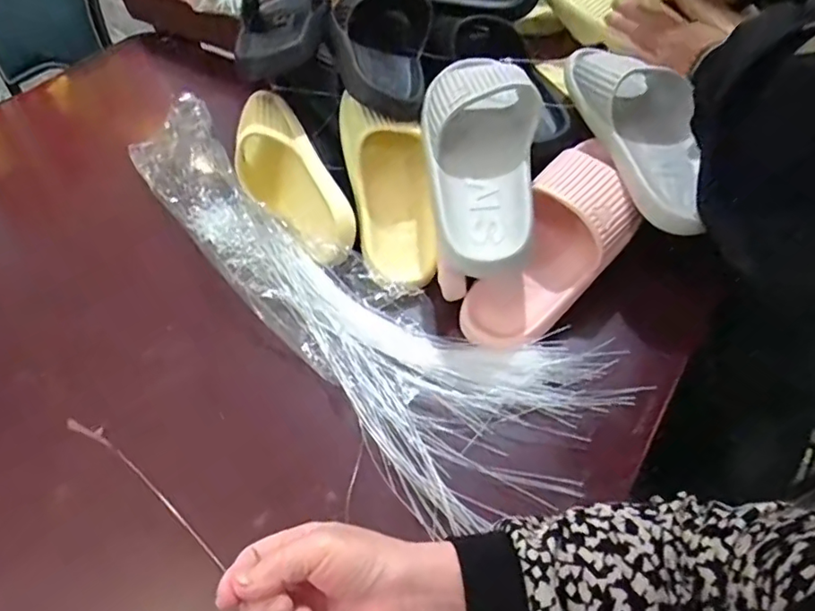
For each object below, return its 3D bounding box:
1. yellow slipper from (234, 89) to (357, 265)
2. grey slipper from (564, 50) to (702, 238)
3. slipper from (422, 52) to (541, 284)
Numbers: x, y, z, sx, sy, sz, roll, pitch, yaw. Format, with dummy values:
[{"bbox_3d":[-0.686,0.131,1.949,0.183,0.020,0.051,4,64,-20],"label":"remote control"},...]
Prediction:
[{"bbox_3d":[-0.132,-0.130,0.623,0.076,0.108,0.242,-20,54,-32],"label":"yellow slipper"},{"bbox_3d":[0.245,-0.185,0.567,0.104,0.082,0.259,-11,52,-5],"label":"grey slipper"},{"bbox_3d":[0.065,-0.147,0.539,0.118,0.073,0.249,6,52,8],"label":"slipper"}]

